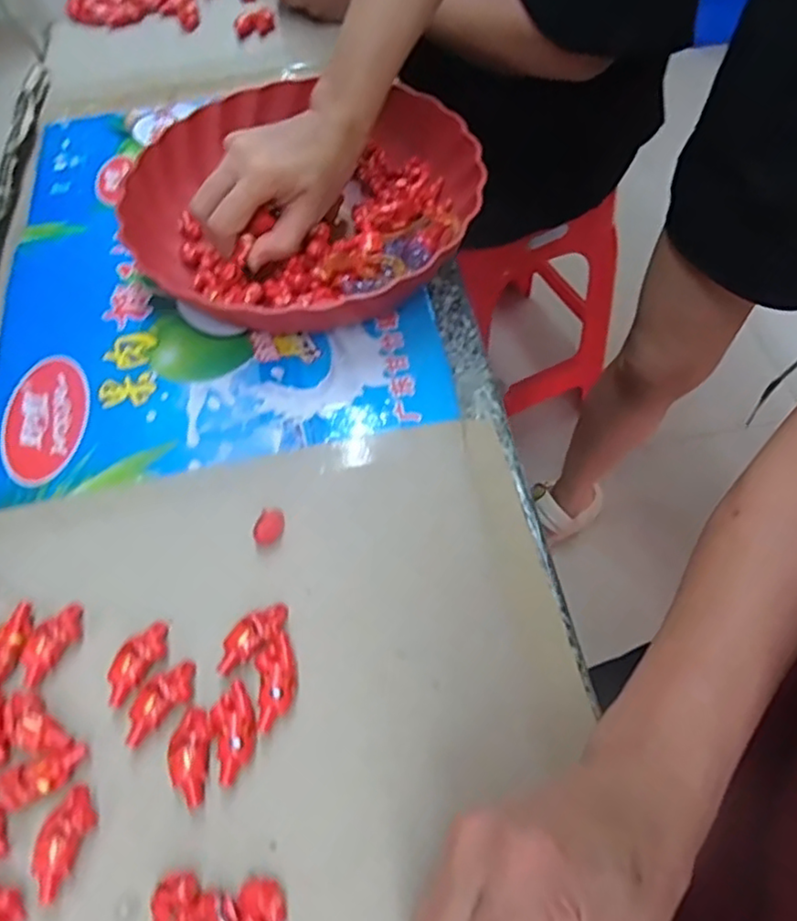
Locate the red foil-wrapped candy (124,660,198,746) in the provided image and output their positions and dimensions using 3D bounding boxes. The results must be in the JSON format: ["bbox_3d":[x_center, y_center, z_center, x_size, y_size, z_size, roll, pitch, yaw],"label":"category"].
[{"bbox_3d":[-0.112,0.112,0.299,0.039,0.010,0.019,-39,65,-17],"label":"red foil-wrapped candy"}]

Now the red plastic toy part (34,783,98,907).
[{"bbox_3d":[-0.143,0.162,0.271,0.016,0.012,0.041,13,62,11],"label":"red plastic toy part"}]

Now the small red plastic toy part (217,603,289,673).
[{"bbox_3d":[-0.072,0.087,0.316,0.041,0.015,0.016,-40,65,-18],"label":"small red plastic toy part"}]

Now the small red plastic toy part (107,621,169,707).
[{"bbox_3d":[-0.127,0.098,0.311,0.017,0.015,0.041,29,66,19],"label":"small red plastic toy part"}]

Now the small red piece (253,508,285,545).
[{"bbox_3d":[-0.069,0.036,0.347,0.013,0.013,0.023,9,61,9],"label":"small red piece"}]

